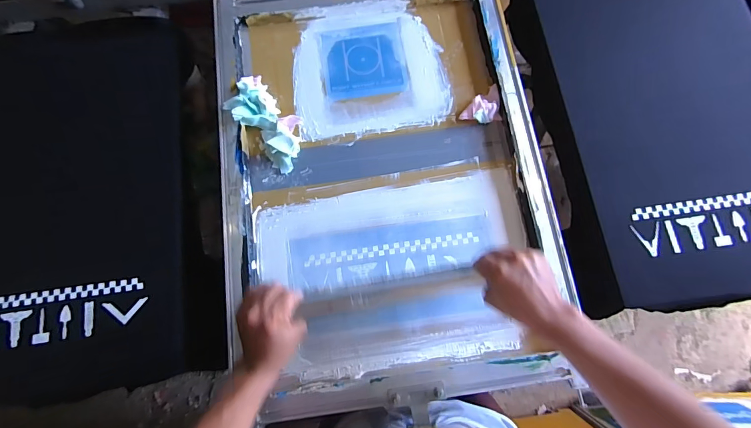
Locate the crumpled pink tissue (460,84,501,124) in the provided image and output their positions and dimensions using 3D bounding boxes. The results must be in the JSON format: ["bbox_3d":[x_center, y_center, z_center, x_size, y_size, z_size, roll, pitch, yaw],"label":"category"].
[{"bbox_3d":[0.183,-0.192,0.661,0.070,0.021,0.067,-5,74,1],"label":"crumpled pink tissue"}]

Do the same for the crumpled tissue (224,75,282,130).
[{"bbox_3d":[-0.209,-0.201,0.659,0.086,0.032,0.103,7,75,5],"label":"crumpled tissue"}]

